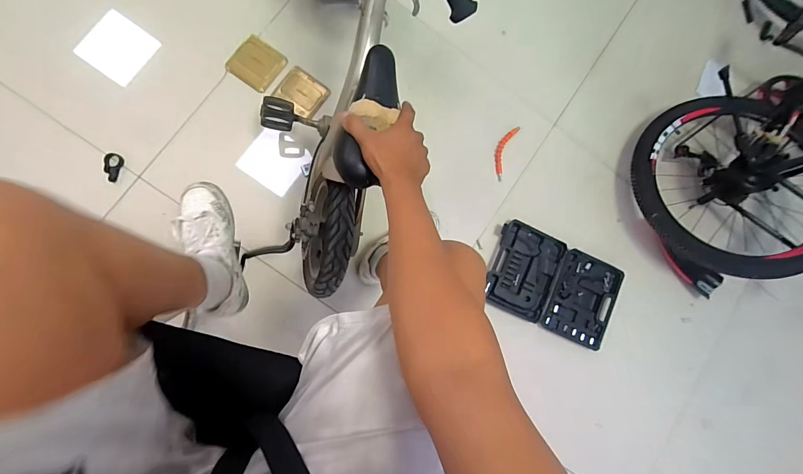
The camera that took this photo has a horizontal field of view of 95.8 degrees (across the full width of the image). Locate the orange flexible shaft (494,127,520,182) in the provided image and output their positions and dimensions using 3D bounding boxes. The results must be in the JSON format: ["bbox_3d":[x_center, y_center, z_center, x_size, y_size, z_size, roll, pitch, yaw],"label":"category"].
[{"bbox_3d":[0.284,-0.239,1.012,0.044,0.017,0.155,20,82,-5],"label":"orange flexible shaft"}]

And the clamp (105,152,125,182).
[{"bbox_3d":[-0.697,-0.169,0.876,0.040,0.010,0.069,13,83,-6],"label":"clamp"}]

